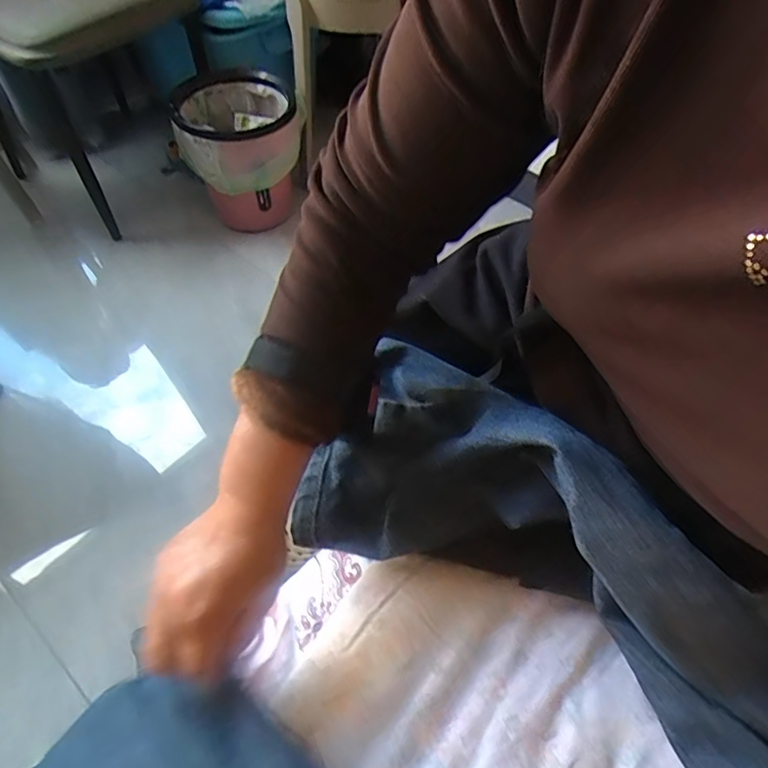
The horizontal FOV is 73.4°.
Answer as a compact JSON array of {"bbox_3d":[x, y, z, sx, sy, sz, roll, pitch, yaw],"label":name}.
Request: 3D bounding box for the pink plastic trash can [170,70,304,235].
[{"bbox_3d":[-0.328,-0.561,1.251,0.268,0.286,0.321,-9,57,-9],"label":"pink plastic trash can"}]

